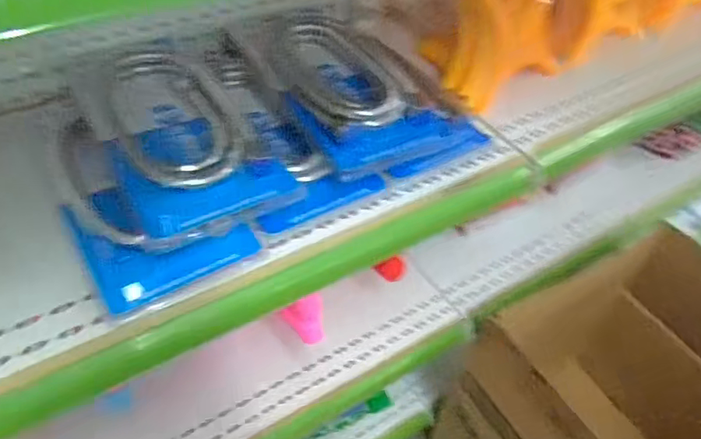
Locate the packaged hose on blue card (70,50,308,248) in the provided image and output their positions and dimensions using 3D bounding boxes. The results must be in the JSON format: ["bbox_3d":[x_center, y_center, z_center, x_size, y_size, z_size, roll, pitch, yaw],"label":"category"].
[{"bbox_3d":[-0.168,-0.092,0.524,0.137,0.034,0.257,-20,52,-22],"label":"packaged hose on blue card"}]

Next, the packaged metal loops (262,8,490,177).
[{"bbox_3d":[0.009,-0.153,0.601,0.182,0.050,0.236,-22,53,-24],"label":"packaged metal loops"}]

